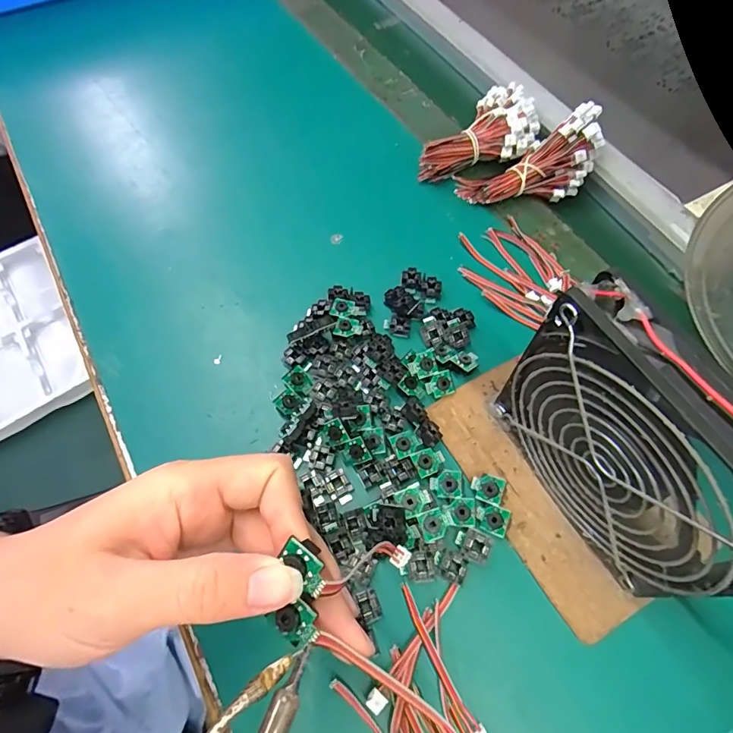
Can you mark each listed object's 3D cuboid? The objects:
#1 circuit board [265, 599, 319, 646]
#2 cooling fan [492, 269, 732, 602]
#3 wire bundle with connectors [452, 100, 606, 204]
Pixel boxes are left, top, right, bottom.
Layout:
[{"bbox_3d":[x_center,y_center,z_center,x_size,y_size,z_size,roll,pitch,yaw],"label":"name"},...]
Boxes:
[{"bbox_3d":[-0.022,0.081,0.145,0.015,0.006,0.011,39,69,18],"label":"circuit board"},{"bbox_3d":[0.114,0.043,0.199,0.024,0.130,0.128,-26,65,-13],"label":"cooling fan"},{"bbox_3d":[0.130,-0.152,0.355,0.117,0.038,0.045,-23,64,7],"label":"wire bundle with connectors"}]

